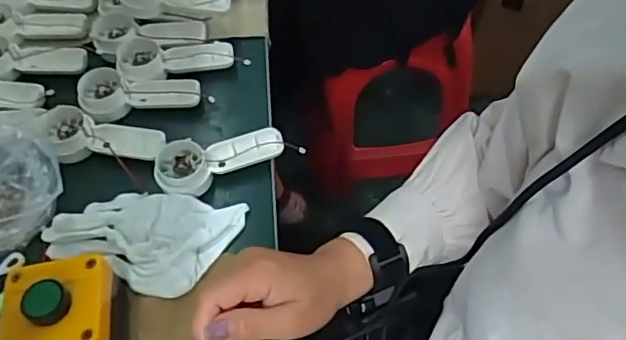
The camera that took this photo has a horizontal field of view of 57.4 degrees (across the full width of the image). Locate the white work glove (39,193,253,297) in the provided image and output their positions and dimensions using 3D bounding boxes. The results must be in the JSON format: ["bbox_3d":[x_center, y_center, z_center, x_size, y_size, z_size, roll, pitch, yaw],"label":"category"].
[{"bbox_3d":[-0.139,0.055,0.464,0.150,0.015,0.084,8,58,5],"label":"white work glove"}]

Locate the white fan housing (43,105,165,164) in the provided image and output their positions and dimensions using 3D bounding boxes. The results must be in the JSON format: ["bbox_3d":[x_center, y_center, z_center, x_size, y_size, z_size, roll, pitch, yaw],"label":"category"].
[{"bbox_3d":[-0.187,-0.030,0.510,0.112,0.024,0.048,1,57,0],"label":"white fan housing"}]

